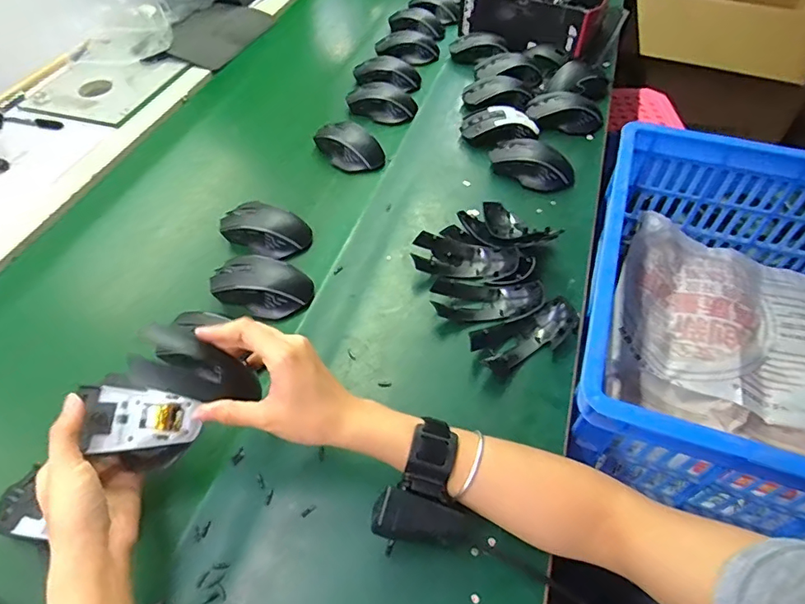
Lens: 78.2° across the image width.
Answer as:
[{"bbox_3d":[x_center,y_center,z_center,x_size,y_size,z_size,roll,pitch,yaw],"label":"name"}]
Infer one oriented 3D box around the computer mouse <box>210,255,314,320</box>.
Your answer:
[{"bbox_3d":[-0.164,-0.020,0.573,0.117,0.036,0.066,10,53,8],"label":"computer mouse"}]

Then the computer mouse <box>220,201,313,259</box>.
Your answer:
[{"bbox_3d":[-0.175,-0.094,0.635,0.115,0.035,0.061,16,55,13],"label":"computer mouse"}]

